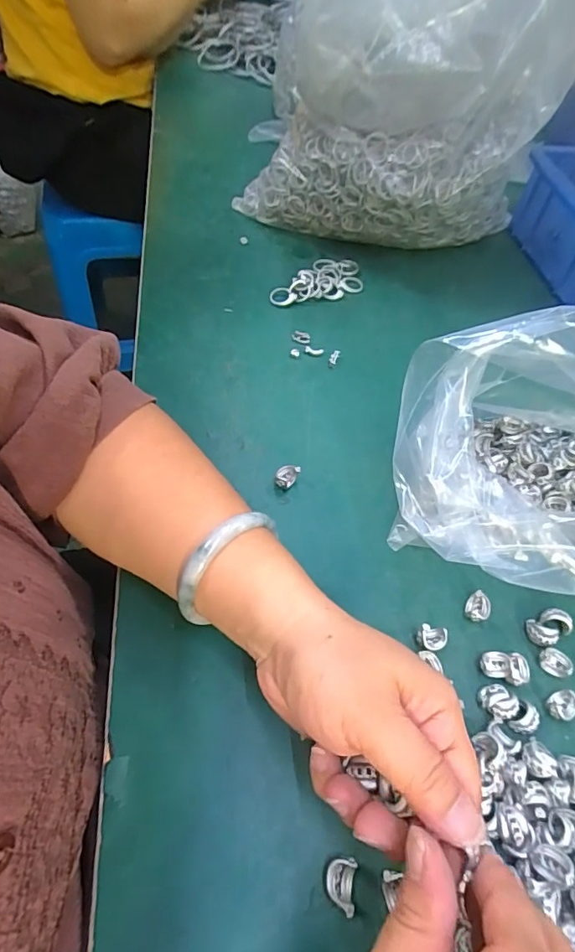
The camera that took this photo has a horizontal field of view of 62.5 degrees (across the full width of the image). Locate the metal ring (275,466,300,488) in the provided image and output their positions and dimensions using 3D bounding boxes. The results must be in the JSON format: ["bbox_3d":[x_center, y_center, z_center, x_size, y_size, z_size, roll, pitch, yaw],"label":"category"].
[{"bbox_3d":[-0.001,0.001,0.339,0.012,0.013,0.016,30,59,15],"label":"metal ring"}]

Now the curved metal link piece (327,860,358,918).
[{"bbox_3d":[0.024,0.188,0.219,0.013,0.012,0.019,12,56,3],"label":"curved metal link piece"}]

